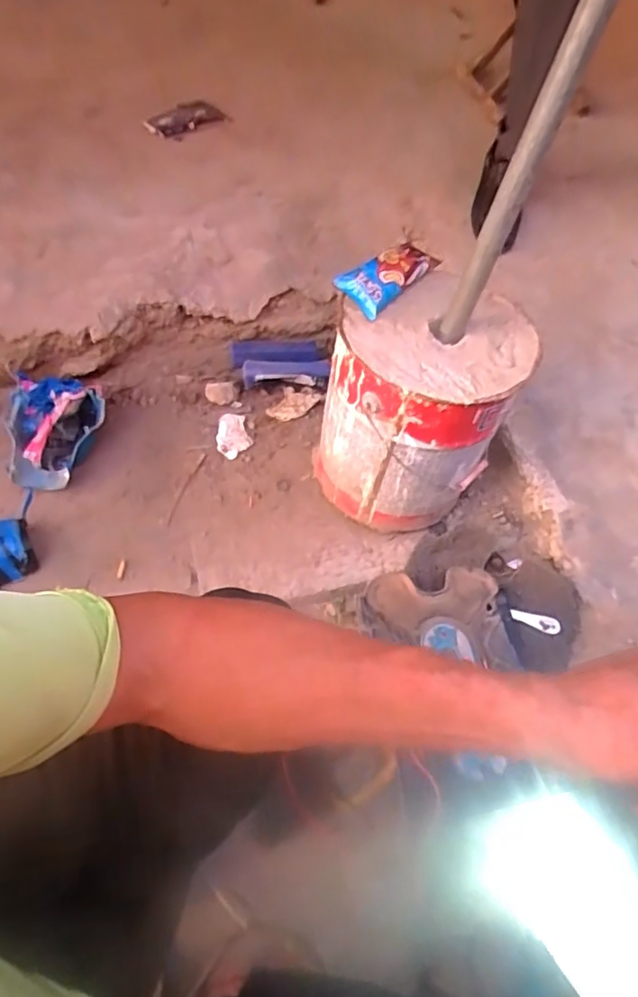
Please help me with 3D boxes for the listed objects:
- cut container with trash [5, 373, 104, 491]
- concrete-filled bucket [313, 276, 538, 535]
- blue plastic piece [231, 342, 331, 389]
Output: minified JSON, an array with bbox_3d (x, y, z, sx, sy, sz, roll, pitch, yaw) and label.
[{"bbox_3d":[-0.485,-0.125,1.082,0.181,0.115,0.214,-20,59,-15],"label":"cut container with trash"},{"bbox_3d":[0.165,-0.149,0.950,0.261,0.332,0.291,34,62,19],"label":"concrete-filled bucket"},{"bbox_3d":[-0.084,-0.290,1.214,0.194,0.040,0.123,-5,53,-4],"label":"blue plastic piece"}]

